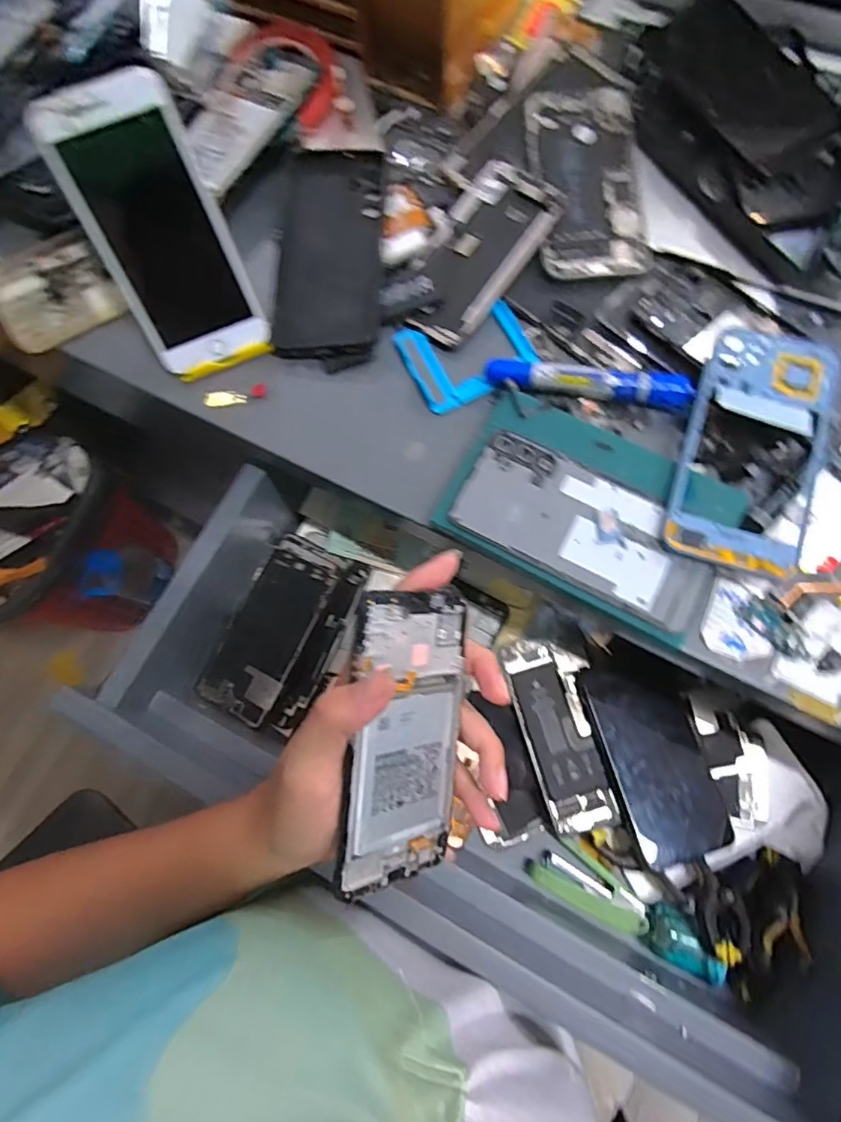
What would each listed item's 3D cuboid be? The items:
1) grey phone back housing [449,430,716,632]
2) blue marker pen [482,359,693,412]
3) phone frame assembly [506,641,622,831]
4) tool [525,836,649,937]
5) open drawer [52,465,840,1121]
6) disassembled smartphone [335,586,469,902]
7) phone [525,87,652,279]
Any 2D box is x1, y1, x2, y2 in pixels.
[{"bbox_3d":[0.101,-0.021,0.346,0.152,0.013,0.067,28,77,10],"label":"grey phone back housing"},{"bbox_3d":[0.111,-0.118,0.371,0.130,0.019,0.021,9,74,6],"label":"blue marker pen"},{"bbox_3d":[0.114,0.140,0.461,0.059,0.009,0.150,-12,73,-1],"label":"phone frame assembly"},{"bbox_3d":[0.133,0.257,0.442,0.090,0.019,0.040,31,78,11],"label":"tool"},{"bbox_3d":[0.063,0.140,0.419,0.551,0.128,0.265,25,77,10],"label":"open drawer"},{"bbox_3d":[-0.007,0.094,0.295,0.071,0.006,0.152,4,91,-40],"label":"disassembled smartphone"},{"bbox_3d":[0.121,-0.278,0.407,0.076,0.011,0.150,-4,74,2],"label":"phone"}]

